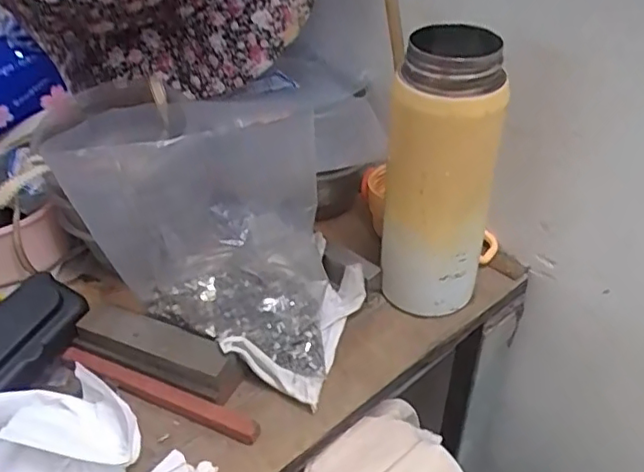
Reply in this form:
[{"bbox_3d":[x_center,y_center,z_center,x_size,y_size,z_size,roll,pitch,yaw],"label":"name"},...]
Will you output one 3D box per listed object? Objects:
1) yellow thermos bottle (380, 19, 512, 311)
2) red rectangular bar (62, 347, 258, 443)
[{"bbox_3d":[0.076,-0.029,0.402,0.065,0.197,0.063,4,39,8],"label":"yellow thermos bottle"},{"bbox_3d":[-0.105,0.100,0.389,0.147,0.014,0.014,16,42,21],"label":"red rectangular bar"}]

